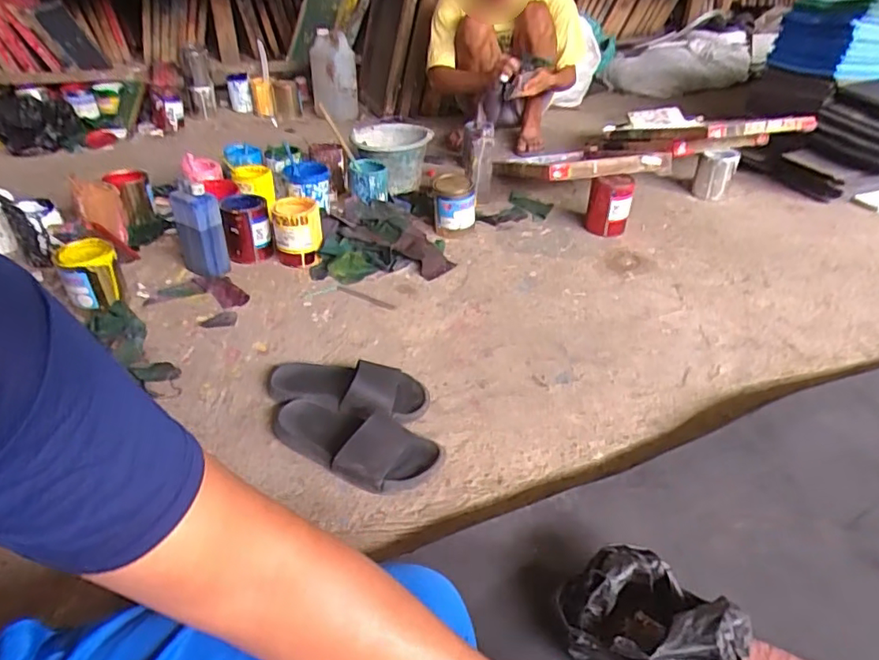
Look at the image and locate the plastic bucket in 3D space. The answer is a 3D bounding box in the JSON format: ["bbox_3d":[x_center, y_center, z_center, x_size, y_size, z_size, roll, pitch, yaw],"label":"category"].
[{"bbox_3d":[-0.126,-0.486,1.586,0.225,0.132,0.235,0,36,0],"label":"plastic bucket"}]

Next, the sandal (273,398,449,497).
[{"bbox_3d":[-0.133,0.178,0.895,0.273,0.077,0.119,8,36,14],"label":"sandal"}]

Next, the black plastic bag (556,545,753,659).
[{"bbox_3d":[0.225,0.316,0.623,0.180,0.120,0.133,-5,35,-4],"label":"black plastic bag"}]

